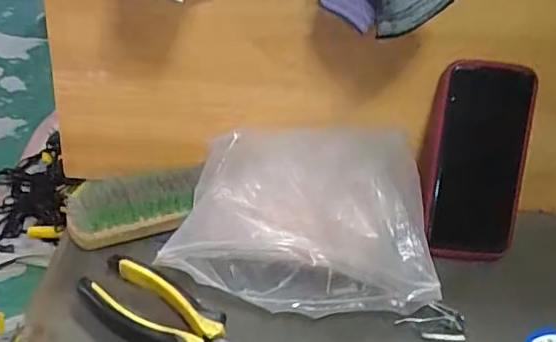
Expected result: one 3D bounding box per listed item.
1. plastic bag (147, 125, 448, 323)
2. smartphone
[{"bbox_3d":[0.022,0.036,0.458,0.200,0.092,0.141,6,33,-2],"label":"plastic bag"},{"bbox_3d":[0.170,-0.008,0.492,0.084,0.169,0.016,8,11,10],"label":"smartphone"}]

